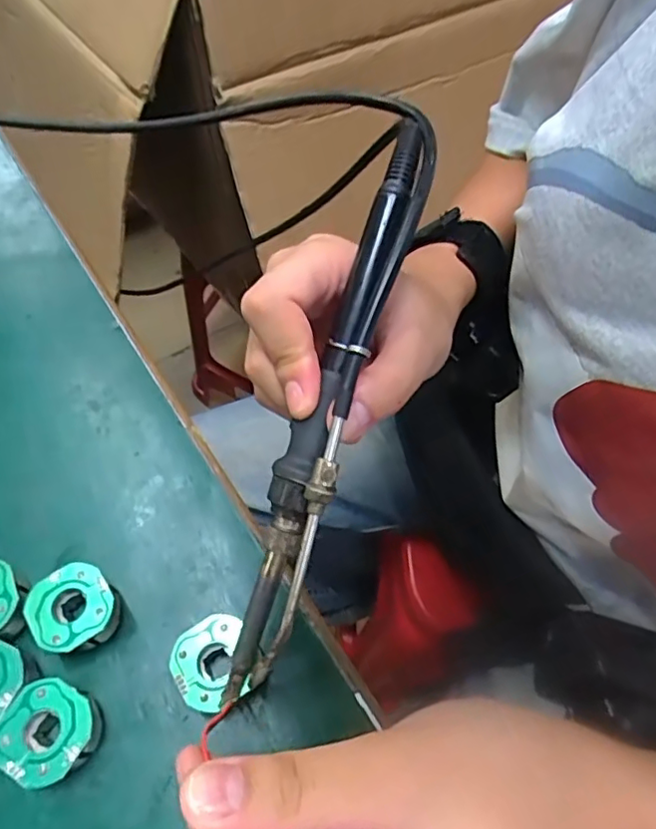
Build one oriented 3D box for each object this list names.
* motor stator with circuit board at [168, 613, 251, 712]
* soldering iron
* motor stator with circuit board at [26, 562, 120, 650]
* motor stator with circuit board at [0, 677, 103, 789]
[{"bbox_3d":[-0.043,0.094,0.218,0.026,0.023,0.030,-12,62,-8],"label":"motor stator with circuit board"},{"bbox_3d":[0.001,-0.006,0.198,0.020,0.025,0.210,17,86,8],"label":"soldering iron"},{"bbox_3d":[-0.097,0.078,0.227,0.030,0.021,0.032,-24,64,-14],"label":"motor stator with circuit board"},{"bbox_3d":[-0.097,0.114,0.208,0.033,0.021,0.030,1,60,-1],"label":"motor stator with circuit board"}]

